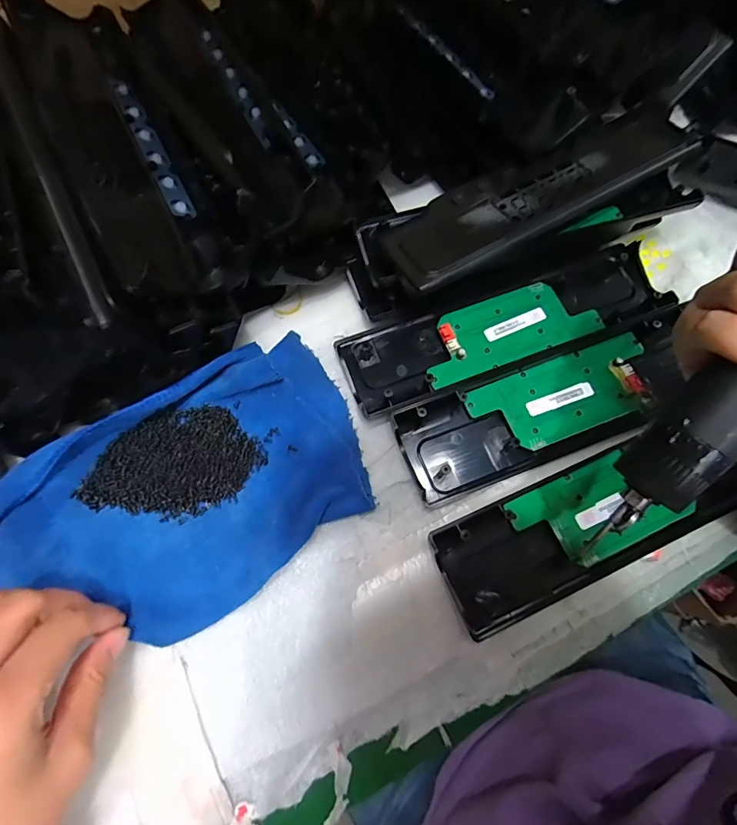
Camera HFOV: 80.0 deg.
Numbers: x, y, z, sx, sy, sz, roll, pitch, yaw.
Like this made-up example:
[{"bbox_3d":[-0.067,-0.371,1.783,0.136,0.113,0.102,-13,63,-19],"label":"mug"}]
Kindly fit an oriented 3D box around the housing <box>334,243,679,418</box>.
[{"bbox_3d":[0.100,-0.066,0.324,0.242,0.013,0.066,-20,72,-7],"label":"housing"}]

